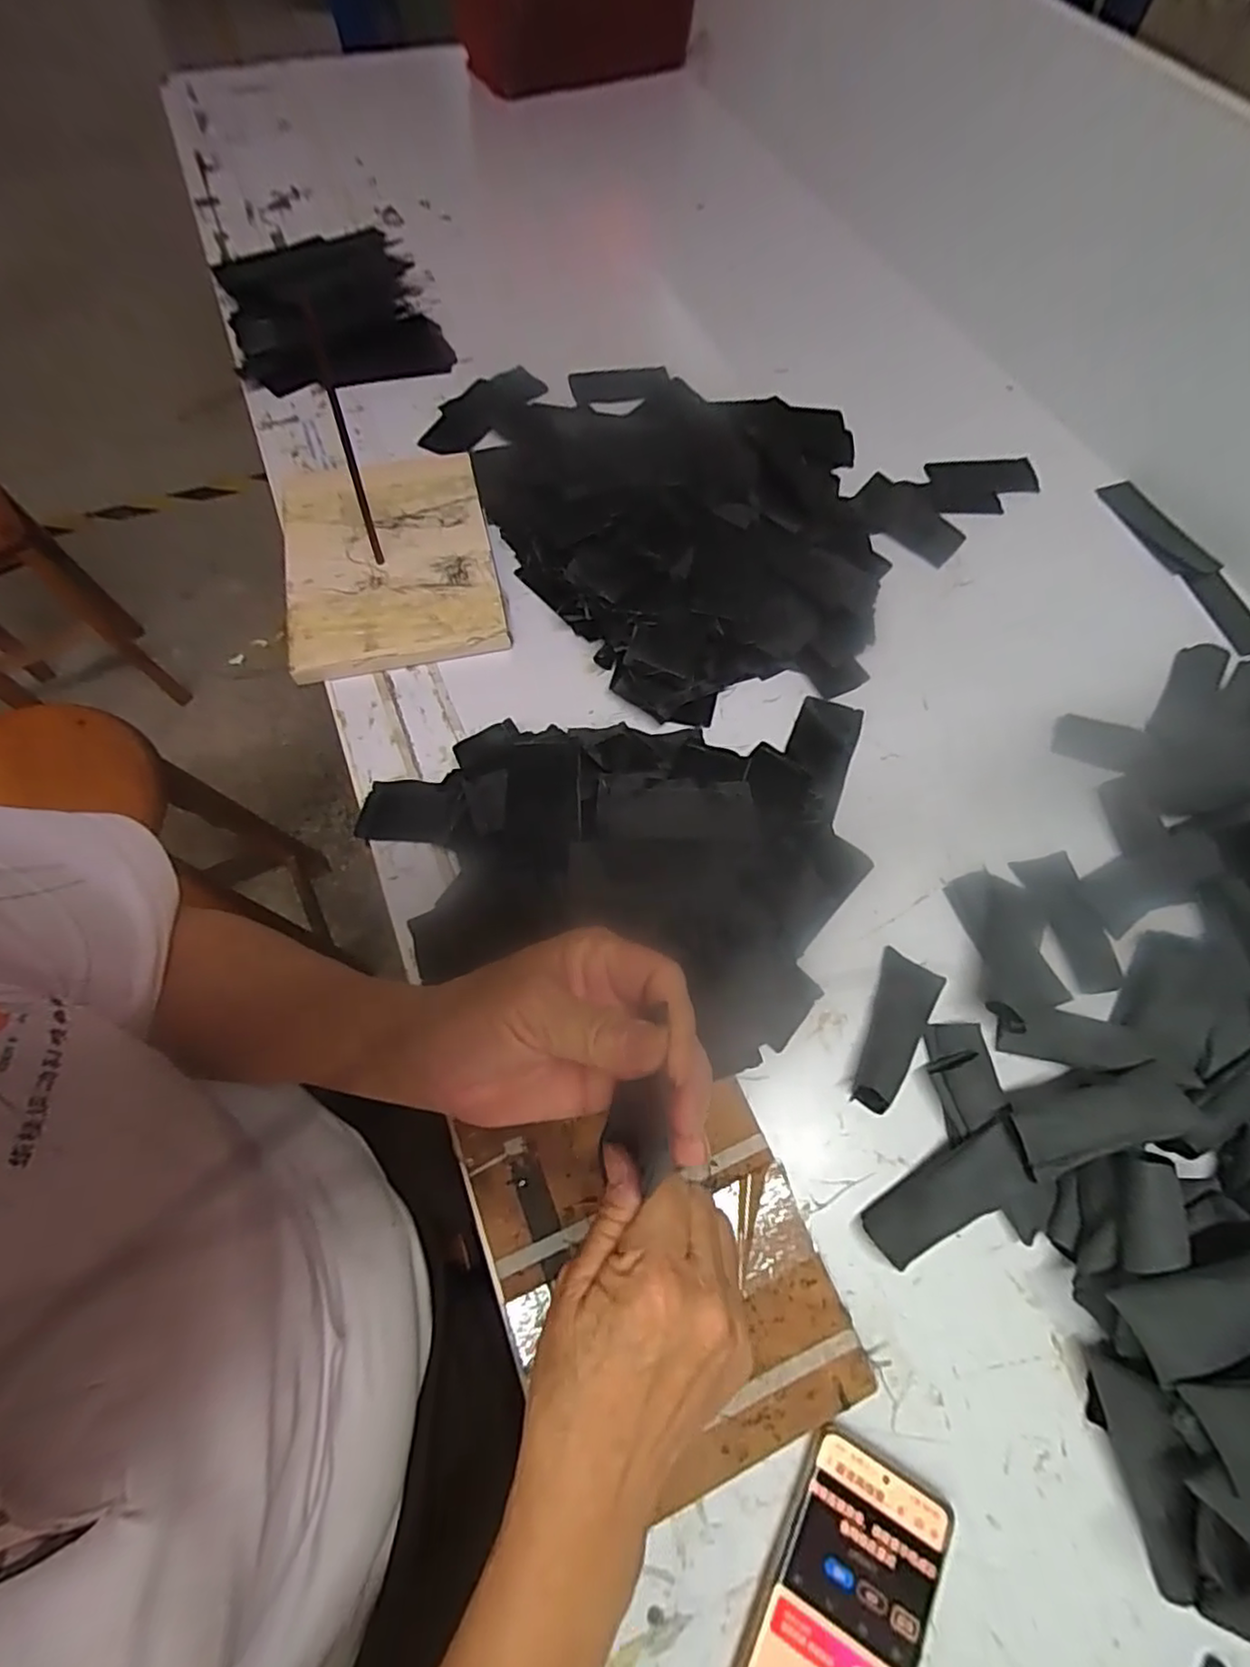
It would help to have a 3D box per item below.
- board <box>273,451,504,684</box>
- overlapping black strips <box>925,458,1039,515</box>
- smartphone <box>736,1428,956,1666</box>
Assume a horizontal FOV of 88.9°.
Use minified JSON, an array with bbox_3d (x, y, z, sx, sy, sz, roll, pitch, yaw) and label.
[{"bbox_3d":[-0.226,-0.265,0.614,0.188,0.027,0.262,-12,65,-7],"label":"board"},{"bbox_3d":[0.393,-0.380,0.700,0.137,0.010,0.077,-6,71,-8],"label":"overlapping black strips"},{"bbox_3d":[0.101,0.399,0.310,0.074,0.014,0.159,28,67,12],"label":"smartphone"}]

